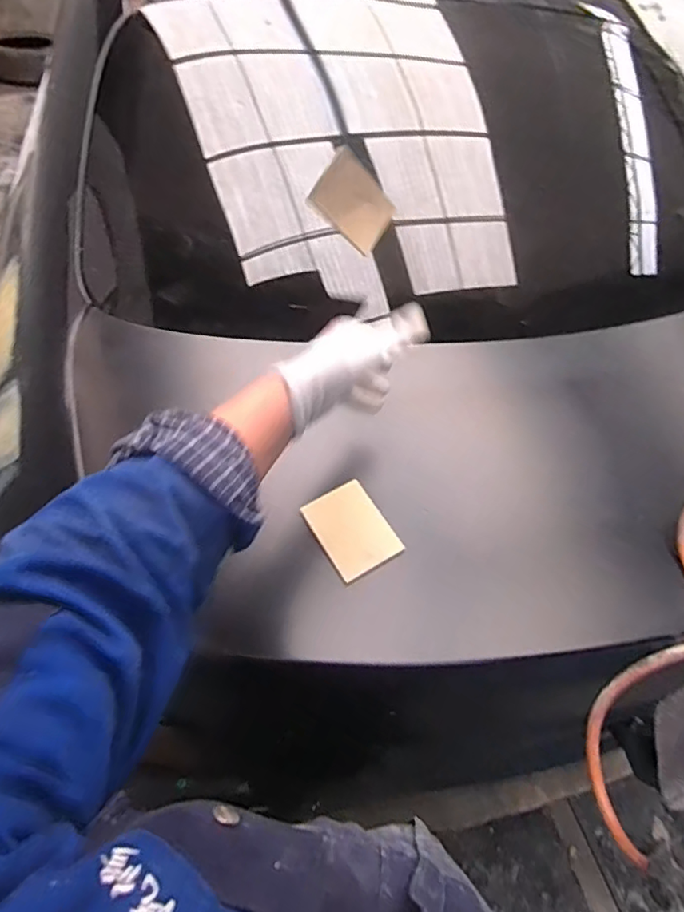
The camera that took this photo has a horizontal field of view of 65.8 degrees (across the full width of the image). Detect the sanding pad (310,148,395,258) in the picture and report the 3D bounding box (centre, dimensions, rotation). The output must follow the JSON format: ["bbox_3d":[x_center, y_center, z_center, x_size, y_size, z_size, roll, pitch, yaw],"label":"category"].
[{"bbox_3d":[0.016,-0.307,0.647,0.009,0.114,0.088,15,78,45],"label":"sanding pad"}]

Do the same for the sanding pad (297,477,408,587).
[{"bbox_3d":[0.011,0.081,0.588,0.077,0.006,0.101,-26,65,-19],"label":"sanding pad"}]

